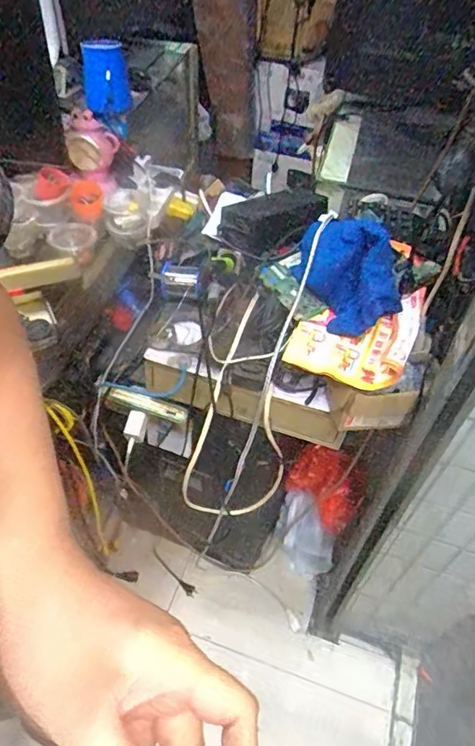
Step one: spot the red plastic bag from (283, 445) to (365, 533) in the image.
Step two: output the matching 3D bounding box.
[{"bbox_3d":[0.181,0.230,1.056,0.071,0.147,0.154,-33,58,-29],"label":"red plastic bag"}]

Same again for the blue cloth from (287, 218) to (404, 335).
[{"bbox_3d":[0.154,-0.144,0.714,0.127,0.042,0.171,-36,75,18],"label":"blue cloth"}]

